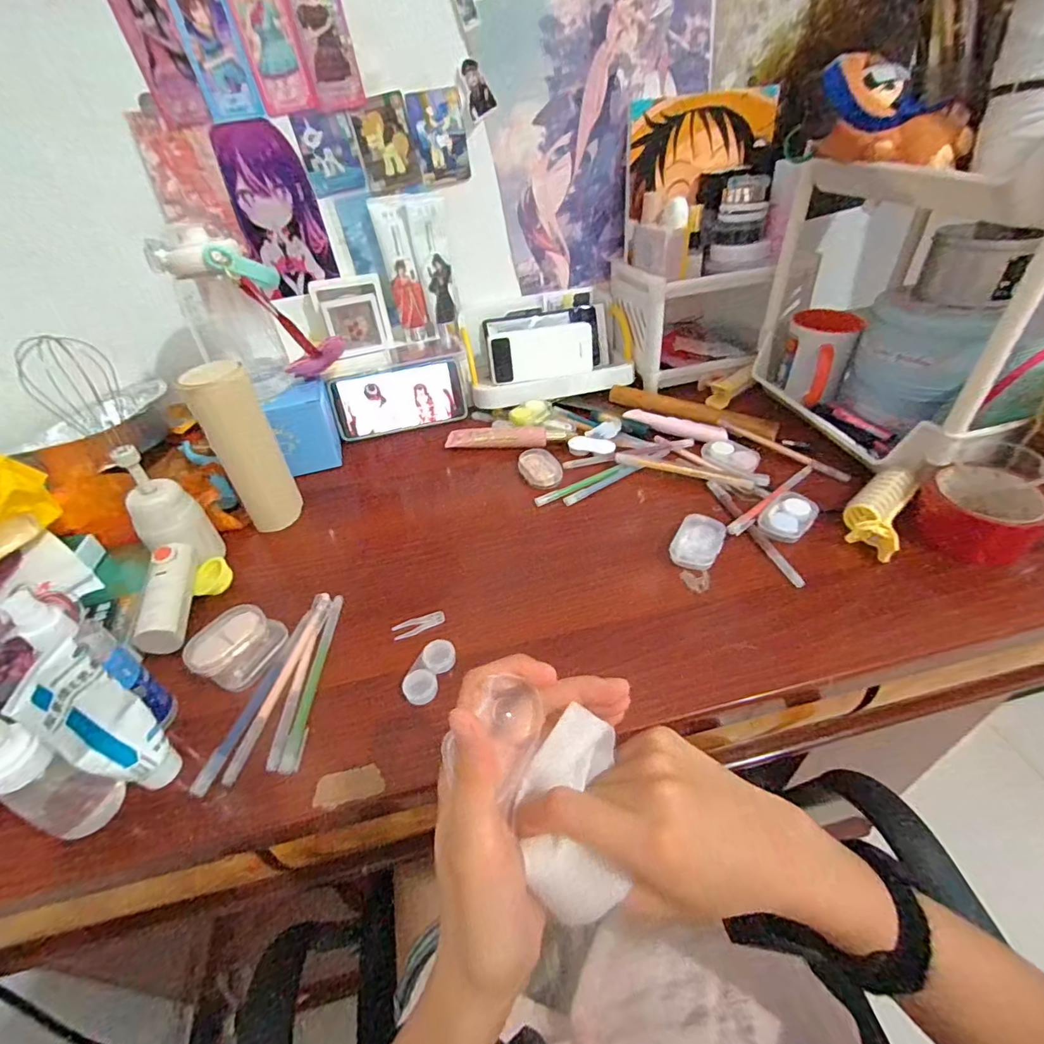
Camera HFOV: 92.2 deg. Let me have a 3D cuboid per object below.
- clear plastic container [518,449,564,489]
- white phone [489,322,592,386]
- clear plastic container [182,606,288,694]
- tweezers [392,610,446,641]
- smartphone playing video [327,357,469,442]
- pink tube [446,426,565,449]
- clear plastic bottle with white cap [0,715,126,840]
[{"bbox_3d":[0.021,-0.062,0.578,0.044,0.018,0.057,-16,42,-13],"label":"clear plastic container"},{"bbox_3d":[0.028,-0.239,0.710,0.144,0.069,0.008,-9,24,-3],"label":"white phone"},{"bbox_3d":[-0.226,0.100,0.400,0.048,0.033,0.061,10,43,16],"label":"clear plastic container"},{"bbox_3d":[-0.087,0.087,0.426,0.044,0.008,0.016,-18,43,-15],"label":"tweezers"},{"bbox_3d":[-0.158,-0.160,0.658,0.167,0.081,0.012,-14,20,-9],"label":"smartphone playing video"},{"bbox_3d":[-0.022,-0.106,0.625,0.144,0.018,0.025,1,41,6],"label":"pink tube"},{"bbox_3d":[-0.279,0.152,0.294,0.029,0.118,0.034,11,43,17],"label":"clear plastic bottle with white cap"}]

